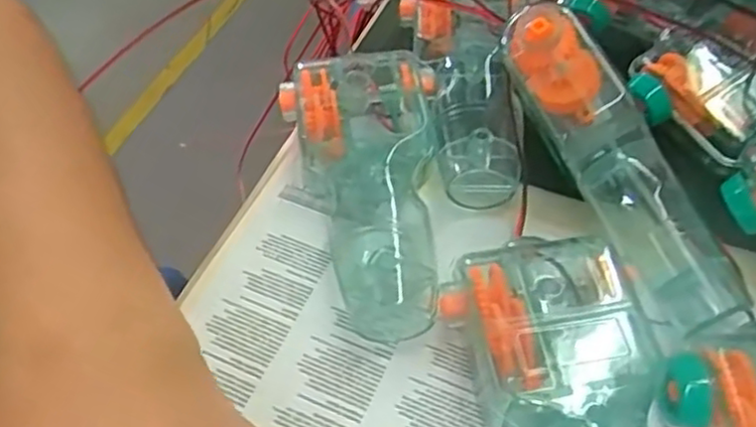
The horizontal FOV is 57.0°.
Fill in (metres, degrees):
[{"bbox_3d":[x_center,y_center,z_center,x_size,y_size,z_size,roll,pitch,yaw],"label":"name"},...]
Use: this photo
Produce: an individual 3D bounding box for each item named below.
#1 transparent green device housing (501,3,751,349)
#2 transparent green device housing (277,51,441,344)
[{"bbox_3d":[0.077,-0.014,0.236,0.027,0.038,0.120,-21,73,-14],"label":"transparent green device housing"},{"bbox_3d":[-0.004,-0.011,0.253,0.054,0.031,0.114,-4,52,-4],"label":"transparent green device housing"}]

